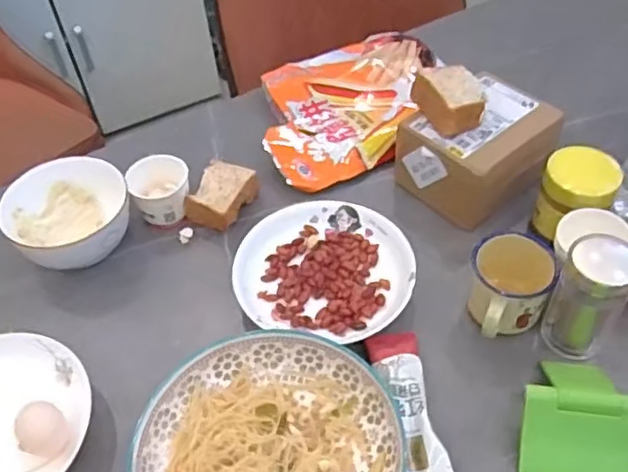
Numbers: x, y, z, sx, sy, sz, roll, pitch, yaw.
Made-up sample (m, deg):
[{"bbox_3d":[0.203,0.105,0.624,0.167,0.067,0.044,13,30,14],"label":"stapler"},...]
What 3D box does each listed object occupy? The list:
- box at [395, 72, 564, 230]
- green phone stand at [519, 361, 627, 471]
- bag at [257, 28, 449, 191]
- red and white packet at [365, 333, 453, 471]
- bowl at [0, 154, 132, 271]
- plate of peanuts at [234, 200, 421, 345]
[{"bbox_3d":[0.184,-0.095,0.721,0.145,0.085,0.122,-28,53,-20],"label":"box"},{"bbox_3d":[0.222,0.154,0.533,0.100,0.048,0.103,6,49,9],"label":"green phone stand"},{"bbox_3d":[0.033,-0.172,0.833,0.210,0.055,0.293,19,52,19],"label":"bag"},{"bbox_3d":[0.081,0.145,0.560,0.045,0.016,0.152,-7,48,-2],"label":"red and white packet"},{"bbox_3d":[-0.264,-0.022,0.701,0.126,0.067,0.129,-2,48,2],"label":"bowl"},{"bbox_3d":[0.012,0.032,0.660,0.172,0.028,0.160,-2,48,2],"label":"plate of peanuts"}]

